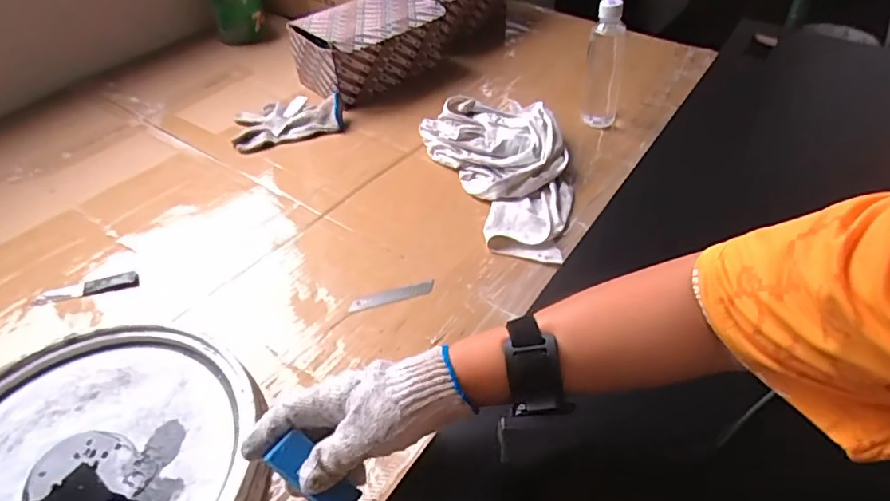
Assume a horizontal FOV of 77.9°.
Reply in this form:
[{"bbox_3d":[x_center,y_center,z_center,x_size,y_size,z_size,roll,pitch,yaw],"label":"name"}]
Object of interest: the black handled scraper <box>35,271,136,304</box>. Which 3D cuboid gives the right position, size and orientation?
[{"bbox_3d":[-0.415,0.043,0.641,0.111,0.007,0.026,-9,44,-8],"label":"black handled scraper"}]

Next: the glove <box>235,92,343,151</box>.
[{"bbox_3d":[-0.256,-0.217,0.881,0.168,0.032,0.107,-18,46,-17],"label":"glove"}]

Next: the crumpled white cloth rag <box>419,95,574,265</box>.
[{"bbox_3d":[0.098,-0.114,0.755,0.175,0.051,0.304,-14,45,-13],"label":"crumpled white cloth rag"}]

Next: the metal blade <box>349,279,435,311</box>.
[{"bbox_3d":[-0.060,0.051,0.627,0.100,0.007,0.019,-14,45,-13],"label":"metal blade"}]

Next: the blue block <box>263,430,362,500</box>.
[{"bbox_3d":[-0.091,0.158,0.385,0.069,0.013,0.027,46,48,-13],"label":"blue block"}]

